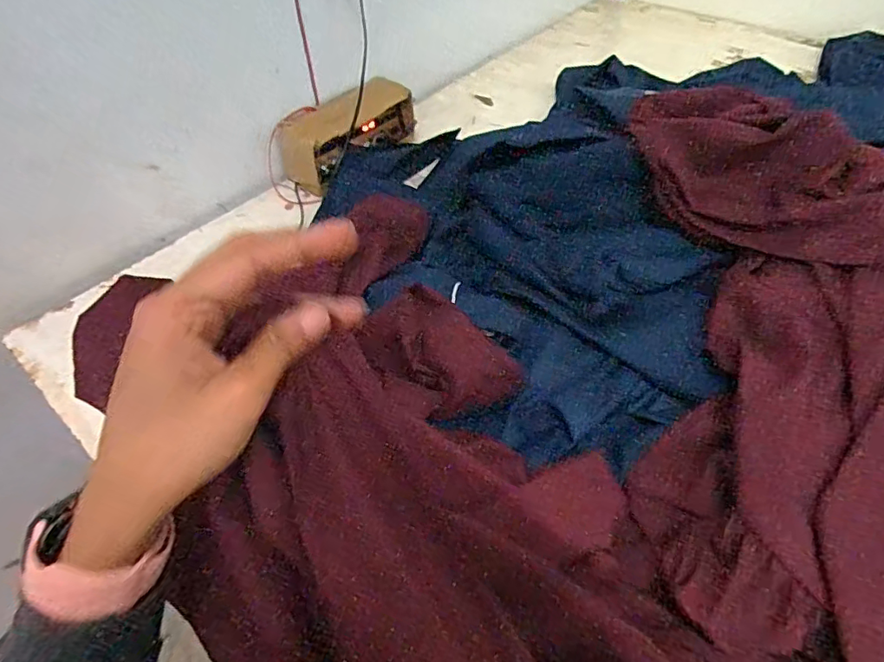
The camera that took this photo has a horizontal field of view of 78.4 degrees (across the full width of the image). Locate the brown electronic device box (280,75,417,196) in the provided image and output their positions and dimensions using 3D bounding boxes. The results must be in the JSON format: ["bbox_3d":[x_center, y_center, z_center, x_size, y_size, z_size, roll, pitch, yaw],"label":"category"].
[{"bbox_3d":[-0.121,-0.262,0.715,0.075,0.081,0.179,32,58,27],"label":"brown electronic device box"}]

